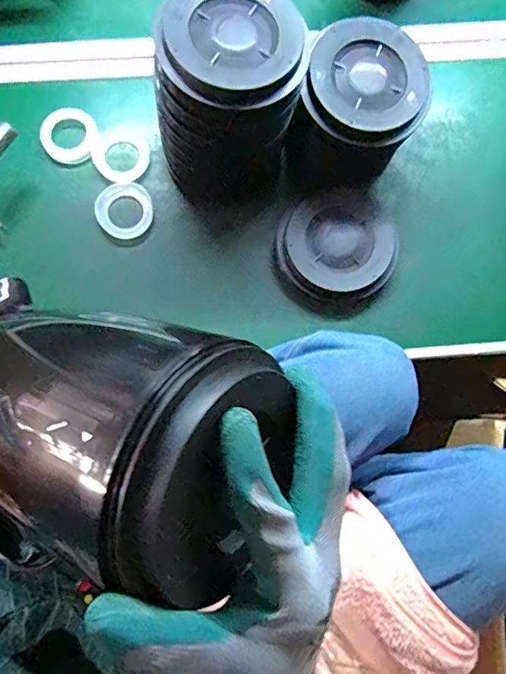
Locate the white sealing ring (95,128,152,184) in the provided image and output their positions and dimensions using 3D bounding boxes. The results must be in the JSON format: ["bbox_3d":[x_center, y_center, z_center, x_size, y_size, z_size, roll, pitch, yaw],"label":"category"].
[{"bbox_3d":[-0.138,-0.193,0.540,0.056,0.006,0.054,0,79,-1],"label":"white sealing ring"}]

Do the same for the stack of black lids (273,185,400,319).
[{"bbox_3d":[0.084,-0.089,0.529,0.120,0.039,0.127,26,80,4],"label":"stack of black lids"}]

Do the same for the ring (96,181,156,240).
[{"bbox_3d":[-0.132,-0.132,0.533,0.058,0.004,0.055,-22,97,-6],"label":"ring"}]

